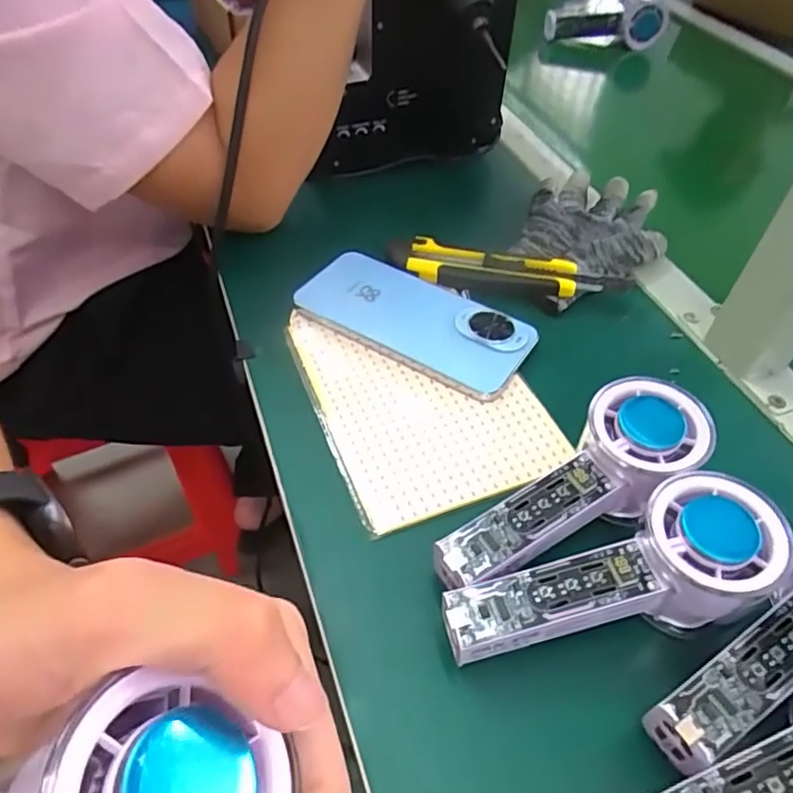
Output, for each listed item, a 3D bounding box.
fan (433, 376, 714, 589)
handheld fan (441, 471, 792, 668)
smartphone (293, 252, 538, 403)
[{"bbox_3d":[0.086,0.050,0.309,0.152,0.046,0.053,-31,56,-12],"label":"fan"},{"bbox_3d":[0.097,0.089,0.284,0.149,0.058,0.053,-17,51,-2],"label":"handheld fan"},{"bbox_3d":[0.012,-0.054,0.421,0.156,0.013,0.068,28,52,20],"label":"smartphone"}]

